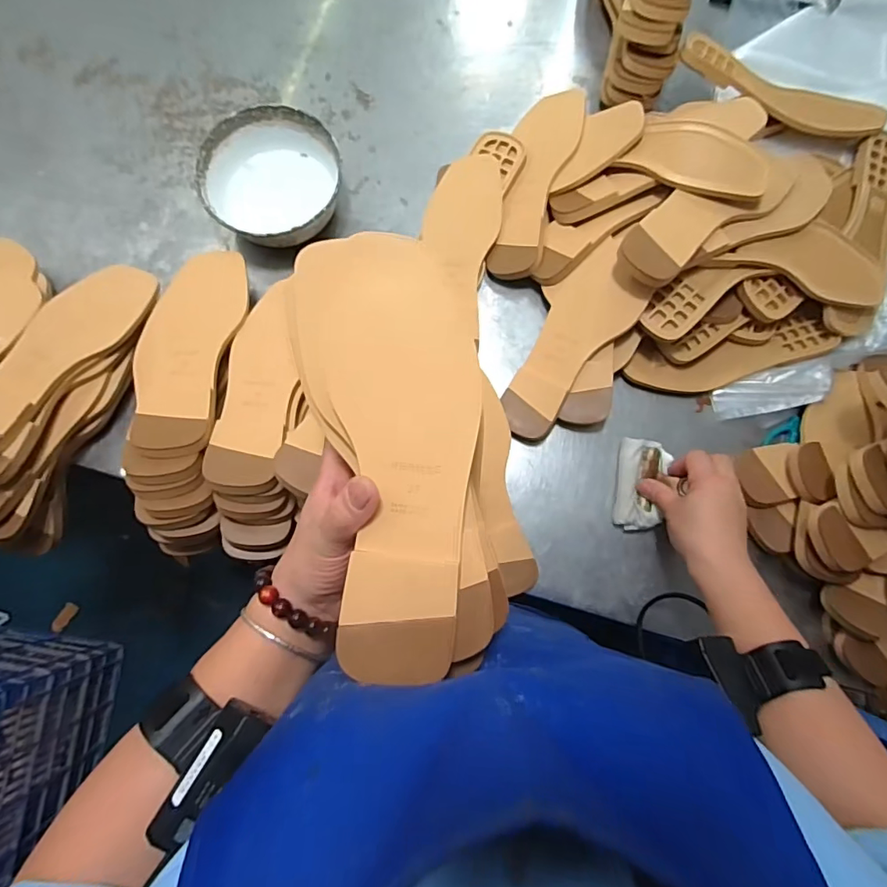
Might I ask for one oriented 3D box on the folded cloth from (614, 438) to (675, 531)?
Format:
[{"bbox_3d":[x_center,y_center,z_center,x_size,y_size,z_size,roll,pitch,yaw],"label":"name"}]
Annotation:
[{"bbox_3d":[0.211,0.044,0.540,0.047,0.021,0.097,11,79,2],"label":"folded cloth"}]

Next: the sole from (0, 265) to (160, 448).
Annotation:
[{"bbox_3d":[-0.373,-0.086,0.479,0.079,0.027,0.233,28,65,5],"label":"sole"}]

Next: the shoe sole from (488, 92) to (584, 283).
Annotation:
[{"bbox_3d":[0.103,-0.296,0.569,0.066,0.035,0.221,18,80,1],"label":"shoe sole"}]

